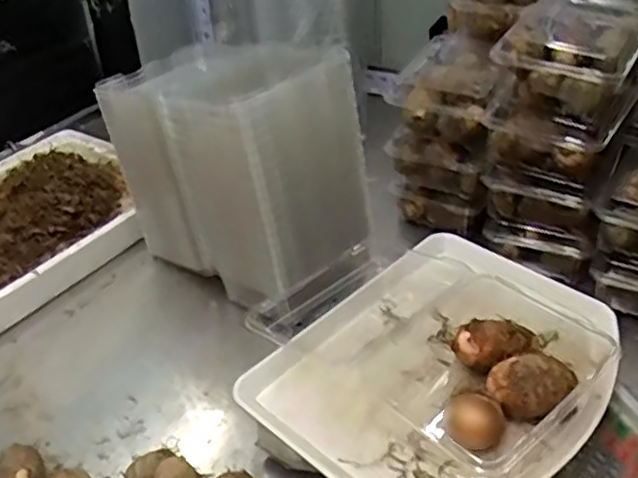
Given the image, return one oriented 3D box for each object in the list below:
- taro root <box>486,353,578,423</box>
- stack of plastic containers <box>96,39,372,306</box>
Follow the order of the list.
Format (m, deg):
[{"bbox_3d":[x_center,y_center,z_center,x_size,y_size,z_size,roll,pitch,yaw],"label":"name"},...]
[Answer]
[{"bbox_3d":[0.160,0.115,0.512,0.062,0.041,0.036,1,36,8],"label":"taro root"},{"bbox_3d":[-0.099,-0.098,0.804,0.295,0.235,0.173,25,45,35],"label":"stack of plastic containers"}]

